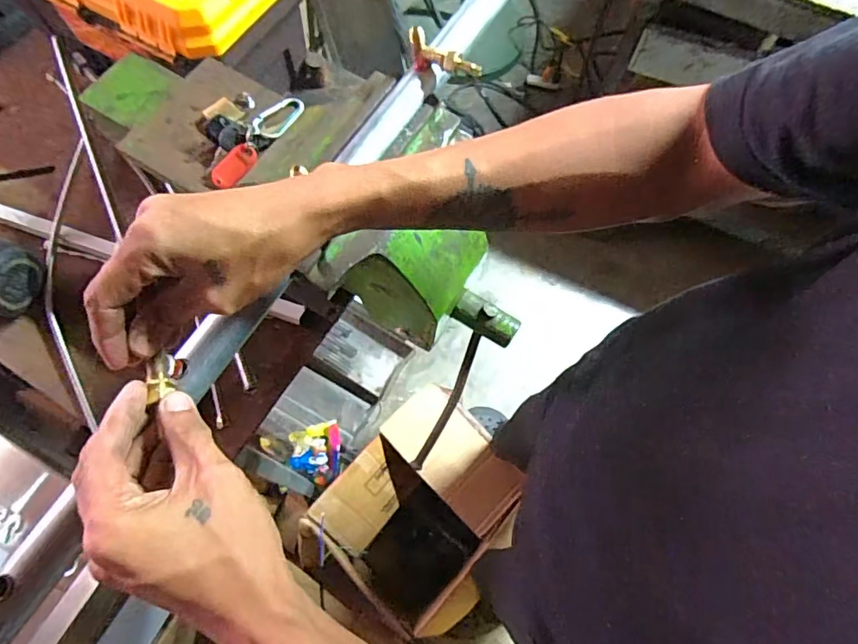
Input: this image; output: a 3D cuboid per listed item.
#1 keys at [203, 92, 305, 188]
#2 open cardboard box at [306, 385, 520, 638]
[{"bbox_3d":[-0.179,-0.187,0.490,0.072,0.023,0.114,32,72,10],"label":"keys"},{"bbox_3d":[-0.008,0.398,1.069,0.348,0.208,0.406,40,73,12],"label":"open cardboard box"}]

